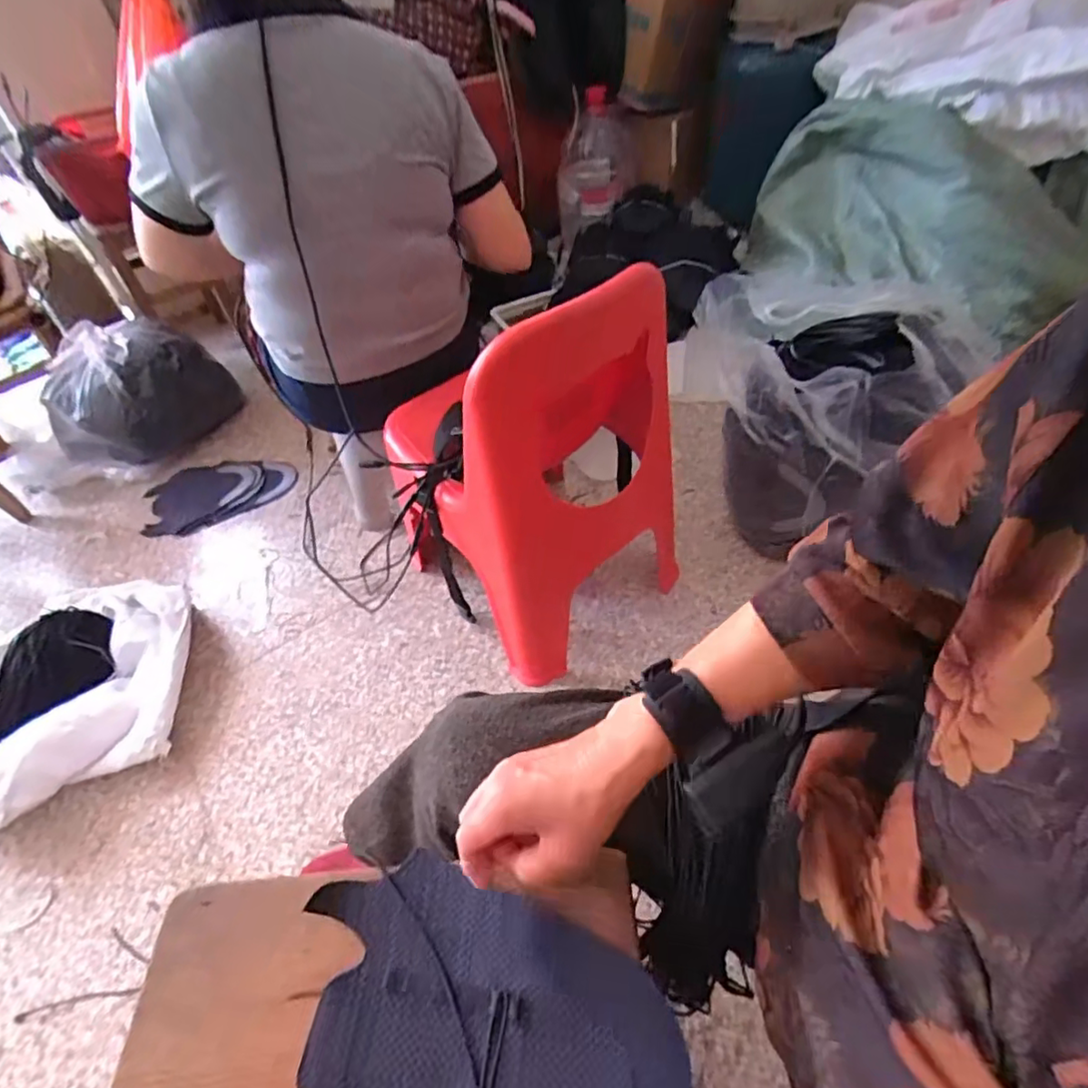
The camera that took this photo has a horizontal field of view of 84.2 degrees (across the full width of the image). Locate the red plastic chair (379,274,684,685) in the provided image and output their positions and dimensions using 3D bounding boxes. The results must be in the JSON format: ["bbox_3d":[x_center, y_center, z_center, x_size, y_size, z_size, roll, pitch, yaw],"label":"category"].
[{"bbox_3d":[-0.037,-0.136,0.922,0.336,0.559,0.391,-27,50,-17],"label":"red plastic chair"}]

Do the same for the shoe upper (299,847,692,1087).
[{"bbox_3d":[-0.041,0.304,0.362,0.239,0.010,0.196,-2,48,5],"label":"shoe upper"}]

